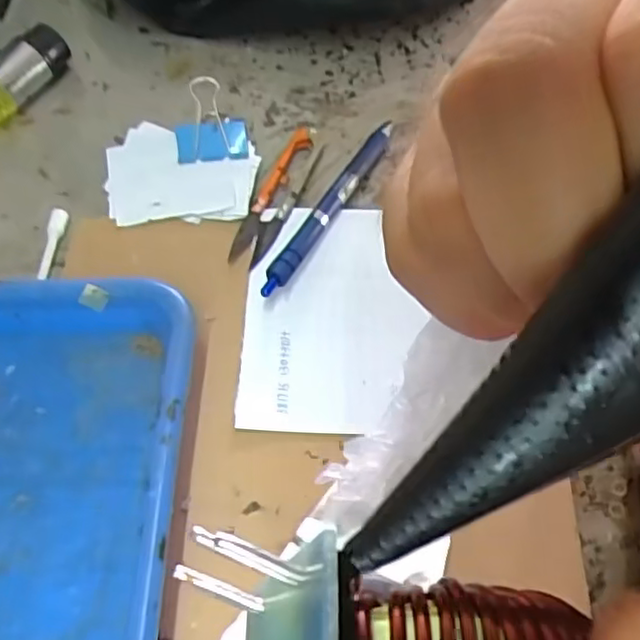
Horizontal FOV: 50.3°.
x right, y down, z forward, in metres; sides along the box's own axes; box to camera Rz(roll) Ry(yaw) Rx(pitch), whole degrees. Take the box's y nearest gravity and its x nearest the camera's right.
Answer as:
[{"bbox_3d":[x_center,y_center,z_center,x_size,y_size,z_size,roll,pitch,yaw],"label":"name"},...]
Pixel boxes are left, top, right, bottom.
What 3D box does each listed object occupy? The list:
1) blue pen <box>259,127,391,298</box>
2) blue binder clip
[{"bbox_3d":[0.007,-0.065,0.372,0.013,0.014,0.137,26,60,14],"label":"blue pen"},{"bbox_3d":[-0.064,-0.114,0.395,0.041,0.033,0.040,-6,62,-3],"label":"blue binder clip"}]

